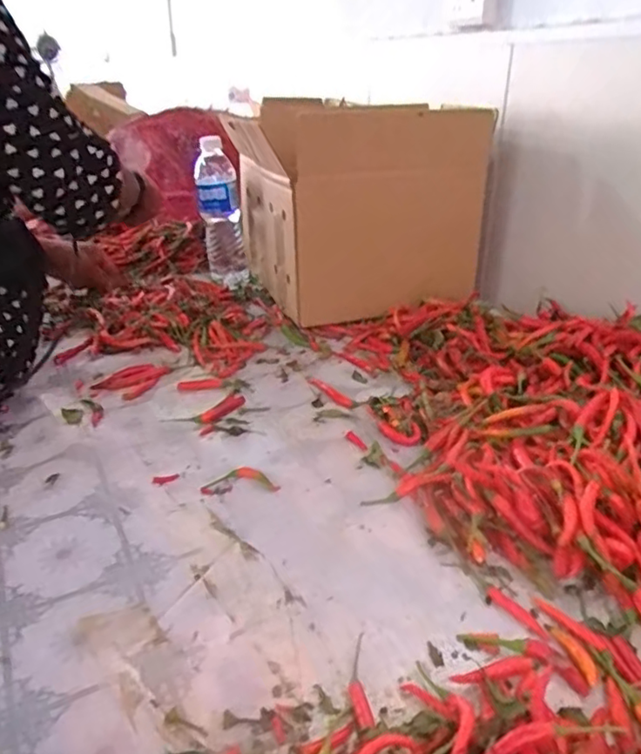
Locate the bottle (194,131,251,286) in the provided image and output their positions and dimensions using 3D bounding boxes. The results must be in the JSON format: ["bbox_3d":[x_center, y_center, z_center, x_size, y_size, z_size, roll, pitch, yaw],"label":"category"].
[{"bbox_3d":[-0.154,-0.259,0.955,0.066,0.208,0.066,-4,27,-8],"label":"bottle"}]

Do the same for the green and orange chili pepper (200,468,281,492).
[{"bbox_3d":[-0.067,0.088,0.530,0.064,0.008,0.025,1,27,3],"label":"green and orange chili pepper"}]

